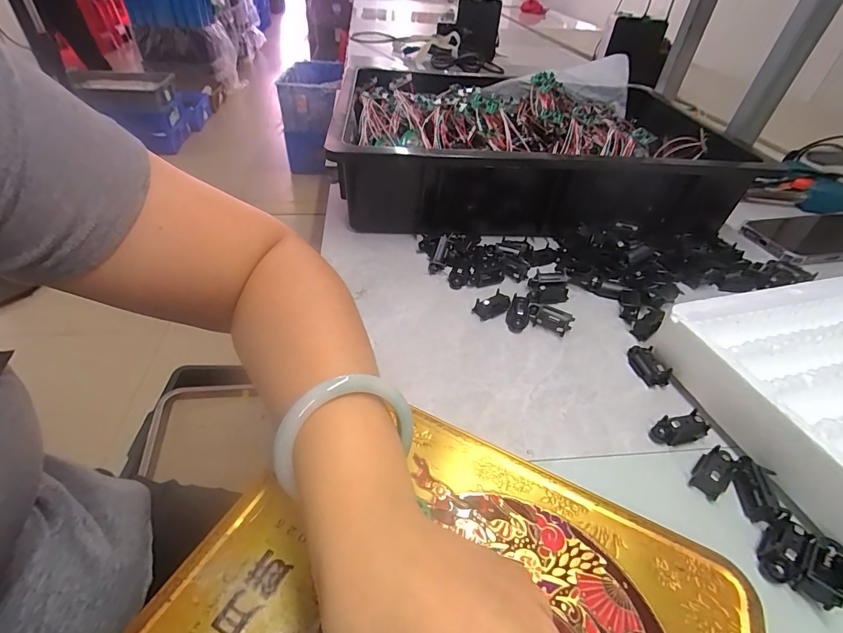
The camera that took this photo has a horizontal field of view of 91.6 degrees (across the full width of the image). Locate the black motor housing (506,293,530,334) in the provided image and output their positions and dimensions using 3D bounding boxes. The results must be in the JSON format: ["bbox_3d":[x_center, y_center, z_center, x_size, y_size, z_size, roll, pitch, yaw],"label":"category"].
[{"bbox_3d":[0.080,-0.004,0.339,0.017,0.012,0.035,12,56,7],"label":"black motor housing"}]

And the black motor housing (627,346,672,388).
[{"bbox_3d":[0.169,0.035,0.307,0.017,0.013,0.035,-4,42,-11],"label":"black motor housing"}]

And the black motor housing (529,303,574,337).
[{"bbox_3d":[0.105,0.002,0.335,0.034,0.017,0.012,21,44,17],"label":"black motor housing"}]

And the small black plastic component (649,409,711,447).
[{"bbox_3d":[0.167,0.073,0.265,0.034,0.013,0.017,-11,44,-18],"label":"small black plastic component"}]

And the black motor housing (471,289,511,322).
[{"bbox_3d":[0.060,-0.008,0.346,0.030,0.014,0.018,-20,47,-26],"label":"black motor housing"}]

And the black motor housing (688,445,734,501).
[{"bbox_3d":[0.174,0.092,0.244,0.028,0.013,0.017,-27,51,-31],"label":"black motor housing"}]

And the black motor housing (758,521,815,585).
[{"bbox_3d":[0.187,0.121,0.213,0.031,0.015,0.016,-27,51,-32],"label":"black motor housing"}]

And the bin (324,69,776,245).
[{"bbox_3d":[0.123,-0.207,0.502,0.414,0.087,0.305,2,41,-5],"label":"bin"}]

